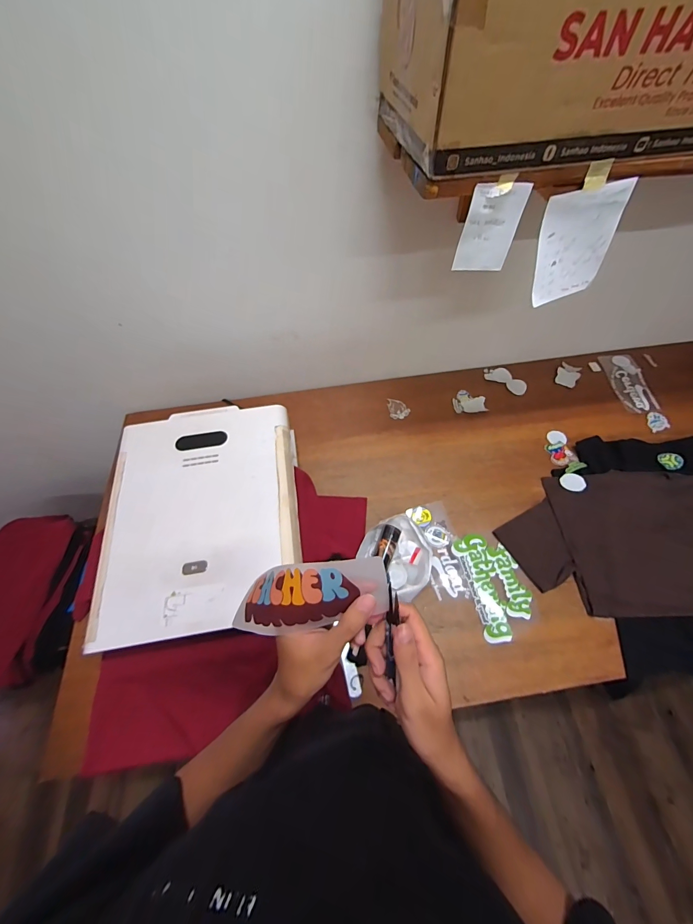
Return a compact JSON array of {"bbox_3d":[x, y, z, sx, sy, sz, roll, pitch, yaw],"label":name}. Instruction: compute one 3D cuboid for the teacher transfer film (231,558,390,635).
[{"bbox_3d":[-0.037,0.122,0.309,0.150,0.039,0.053,-19,58,12],"label":"teacher transfer film"}]

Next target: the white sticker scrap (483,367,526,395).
[{"bbox_3d":[0.529,-0.279,1.122,0.145,0.016,0.076,37,68,23],"label":"white sticker scrap"}]

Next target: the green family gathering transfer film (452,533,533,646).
[{"bbox_3d":[0.354,0.285,0.801,0.134,0.011,0.235,-10,58,-4],"label":"green family gathering transfer film"}]

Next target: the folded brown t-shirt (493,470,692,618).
[{"bbox_3d":[0.753,0.183,0.821,0.689,0.021,0.338,-1,59,3],"label":"folded brown t-shirt"}]

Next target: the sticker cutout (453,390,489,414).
[{"bbox_3d":[0.389,-0.192,1.078,0.102,0.017,0.083,-3,59,2],"label":"sticker cutout"}]

